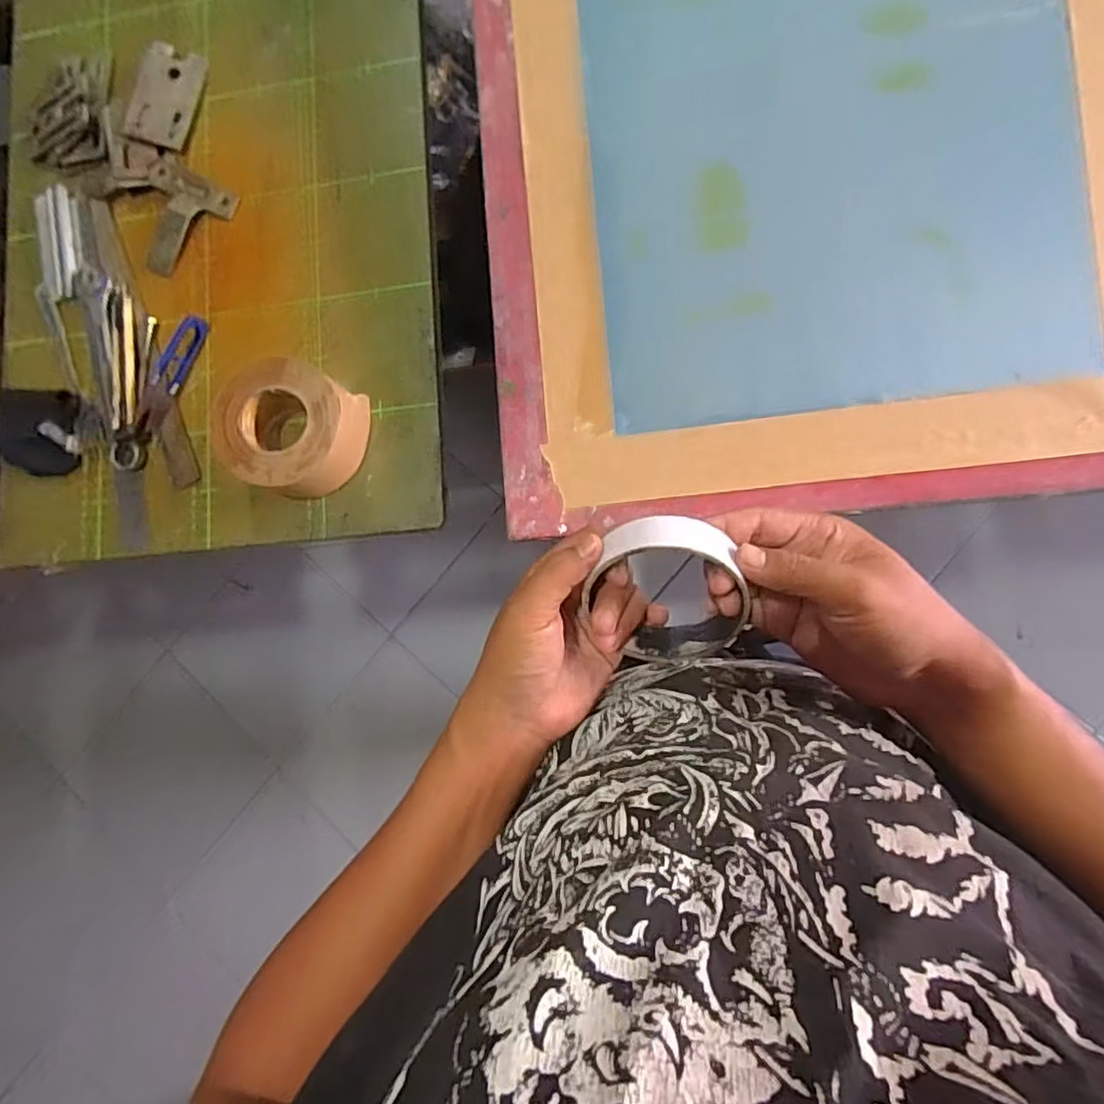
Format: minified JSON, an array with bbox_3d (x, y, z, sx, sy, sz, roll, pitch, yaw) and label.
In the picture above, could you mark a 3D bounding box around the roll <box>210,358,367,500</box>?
[{"bbox_3d":[-0.200,-0.094,0.488,0.099,0.051,0.093,-1,85,8],"label":"roll"}]

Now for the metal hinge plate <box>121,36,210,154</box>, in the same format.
[{"bbox_3d":[-0.338,-0.400,0.553,0.055,0.005,0.091,14,85,-8],"label":"metal hinge plate"}]

